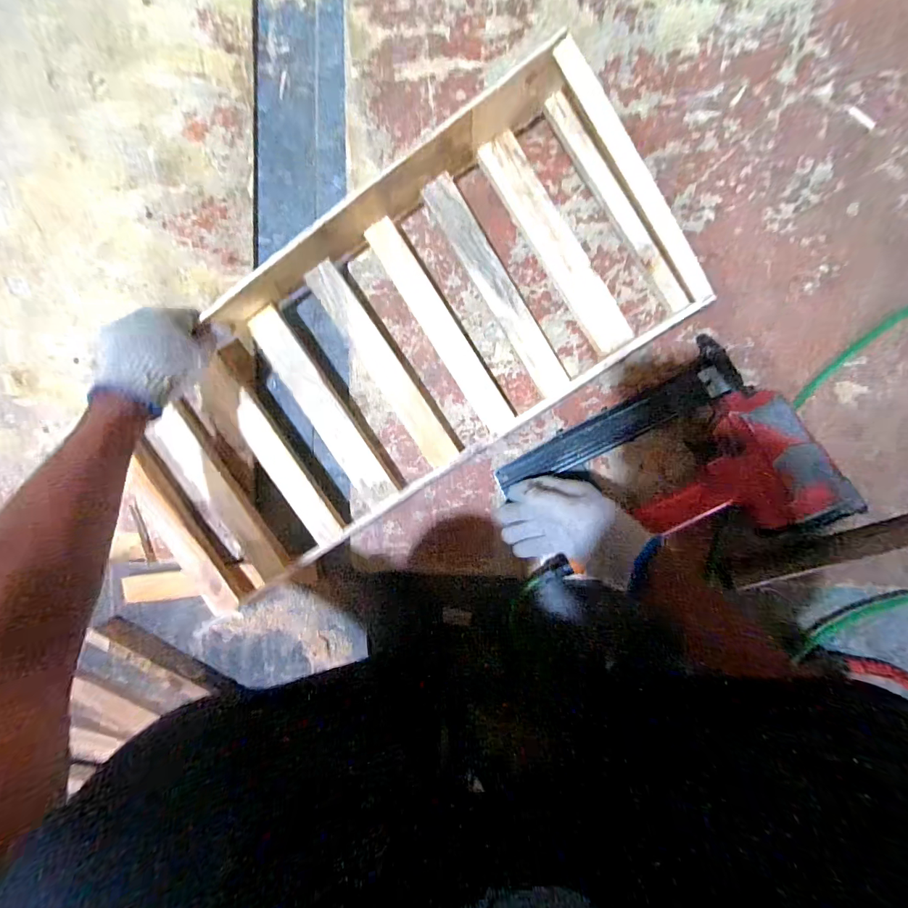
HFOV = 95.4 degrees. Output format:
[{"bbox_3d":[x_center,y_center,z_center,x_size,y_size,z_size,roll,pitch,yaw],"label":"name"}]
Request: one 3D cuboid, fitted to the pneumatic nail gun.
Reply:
[{"bbox_3d":[0.236,0.034,0.466,0.285,0.085,0.212,-34,92,6],"label":"pneumatic nail gun"}]

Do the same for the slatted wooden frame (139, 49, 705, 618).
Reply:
[{"bbox_3d":[-0.088,-0.103,0.488,0.685,0.087,0.313,-35,92,8],"label":"slatted wooden frame"}]

